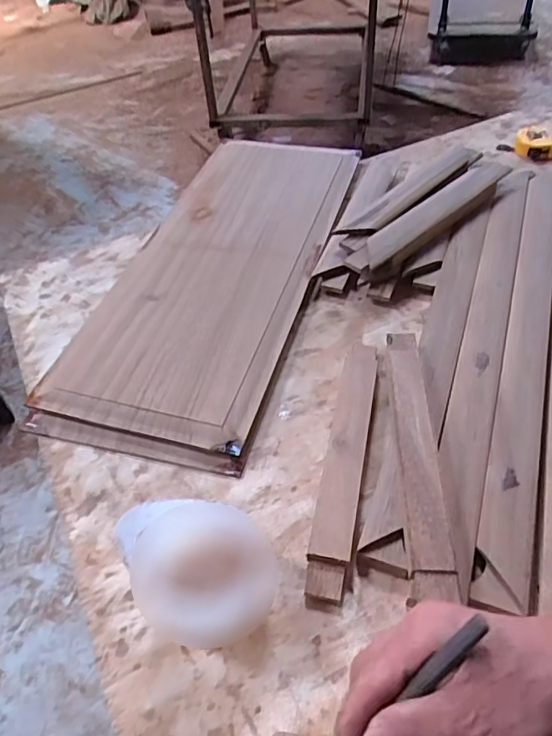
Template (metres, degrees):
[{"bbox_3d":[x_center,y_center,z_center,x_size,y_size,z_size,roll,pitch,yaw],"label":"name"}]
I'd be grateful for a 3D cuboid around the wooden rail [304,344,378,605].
[{"bbox_3d":[0.075,0.080,0.568,0.039,0.029,0.311,8,50,11],"label":"wooden rail"}]

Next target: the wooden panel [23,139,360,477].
[{"bbox_3d":[-0.084,-0.152,0.786,0.272,0.039,0.644,12,52,12],"label":"wooden panel"}]

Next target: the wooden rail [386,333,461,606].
[{"bbox_3d":[0.138,0.077,0.532,0.043,0.033,0.293,1,51,4],"label":"wooden rail"}]

